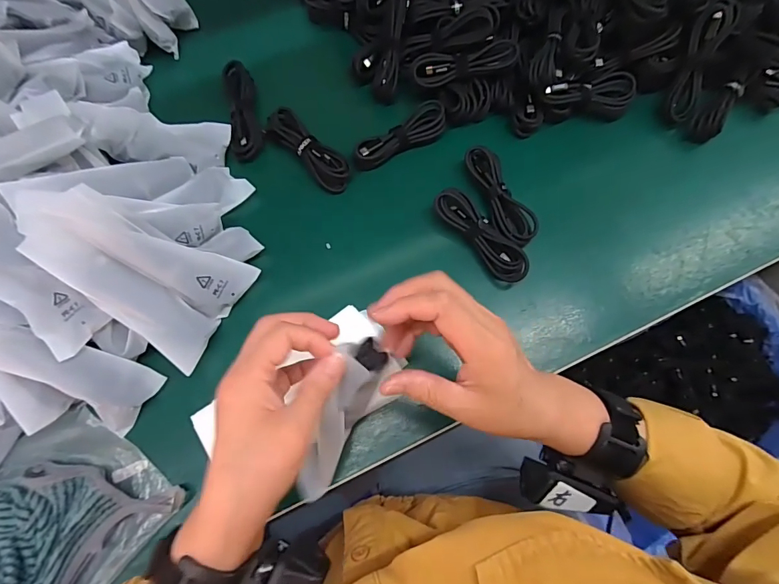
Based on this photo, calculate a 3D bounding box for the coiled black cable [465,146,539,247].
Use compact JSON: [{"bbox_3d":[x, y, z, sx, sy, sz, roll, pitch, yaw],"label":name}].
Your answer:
[{"bbox_3d":[0.110,-0.098,0.409,0.032,0.018,0.111,-22,74,-8],"label":"coiled black cable"}]

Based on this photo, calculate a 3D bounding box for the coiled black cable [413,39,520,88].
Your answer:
[{"bbox_3d":[0.080,-0.241,0.429,0.105,0.020,0.027,-8,72,10],"label":"coiled black cable"}]

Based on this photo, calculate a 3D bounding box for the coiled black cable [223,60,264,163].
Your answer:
[{"bbox_3d":[-0.158,-0.196,0.440,0.034,0.023,0.107,-8,73,-4],"label":"coiled black cable"}]

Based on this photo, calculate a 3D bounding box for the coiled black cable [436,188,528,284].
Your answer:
[{"bbox_3d":[0.091,-0.056,0.399,0.031,0.021,0.111,-40,78,-13],"label":"coiled black cable"}]

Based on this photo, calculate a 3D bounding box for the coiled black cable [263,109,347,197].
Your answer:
[{"bbox_3d":[-0.087,-0.150,0.429,0.110,0.019,0.034,42,76,11],"label":"coiled black cable"}]

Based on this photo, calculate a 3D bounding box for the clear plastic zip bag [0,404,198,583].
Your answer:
[{"bbox_3d":[-0.292,0.206,0.315,0.143,0.032,0.217,41,76,11],"label":"clear plastic zip bag"}]

